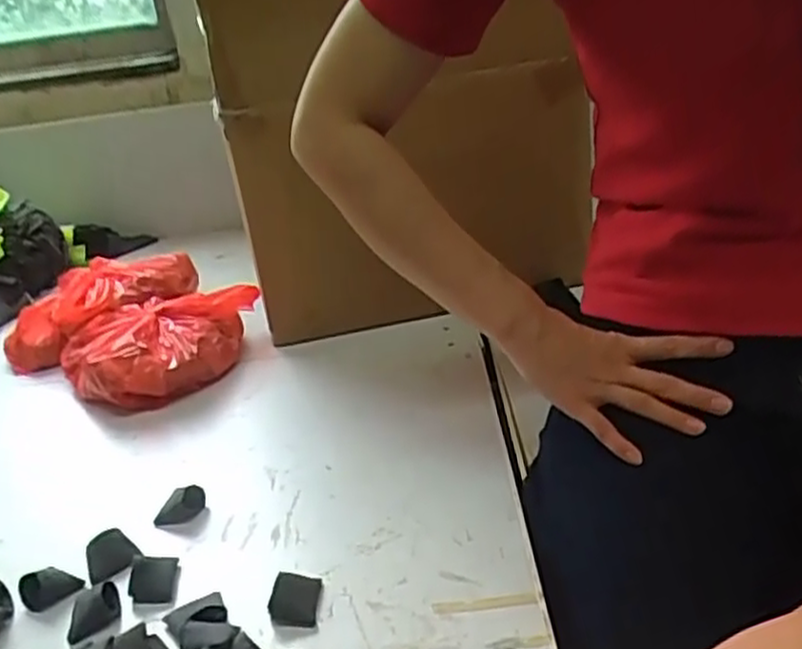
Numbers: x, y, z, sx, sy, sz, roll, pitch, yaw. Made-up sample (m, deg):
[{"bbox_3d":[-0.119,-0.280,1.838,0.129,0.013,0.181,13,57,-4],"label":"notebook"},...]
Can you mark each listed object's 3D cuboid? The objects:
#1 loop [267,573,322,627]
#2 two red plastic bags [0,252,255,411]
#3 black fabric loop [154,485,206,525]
[{"bbox_3d":[-0.080,0.205,0.563,0.033,0.019,0.043,-3,26,6],"label":"loop"},{"bbox_3d":[-0.344,-0.005,0.965,0.336,0.085,0.237,14,33,35],"label":"two red plastic bags"},{"bbox_3d":[-0.202,0.166,0.681,0.036,0.020,0.041,-4,26,4],"label":"black fabric loop"}]

